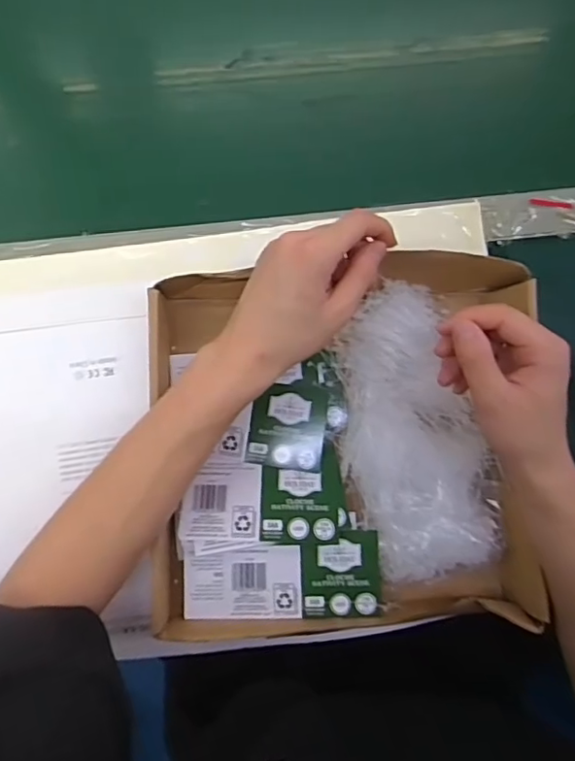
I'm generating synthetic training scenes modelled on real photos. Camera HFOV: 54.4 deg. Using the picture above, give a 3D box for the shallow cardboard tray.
[{"bbox_3d":[0.043,0.050,0.462,0.293,0.061,0.296,-1,86,-3],"label":"shallow cardboard tray"}]

